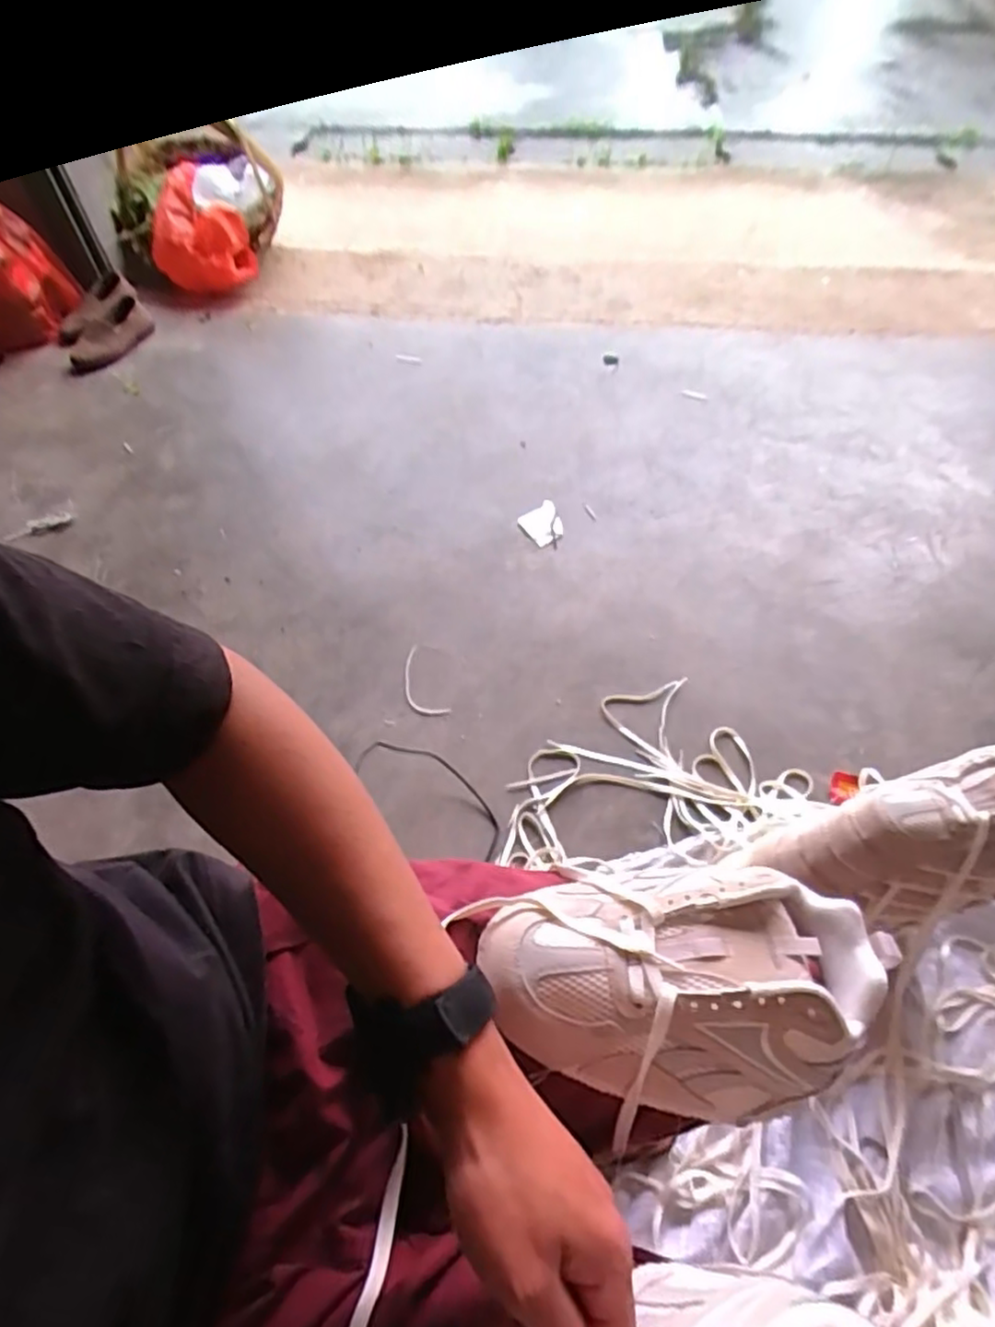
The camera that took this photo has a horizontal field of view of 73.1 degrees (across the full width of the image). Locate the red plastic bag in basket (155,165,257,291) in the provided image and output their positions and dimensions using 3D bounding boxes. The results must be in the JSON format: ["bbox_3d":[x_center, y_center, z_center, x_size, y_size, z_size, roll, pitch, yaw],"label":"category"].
[{"bbox_3d":[-0.639,-0.910,1.428,0.193,0.204,0.154,31,63,21],"label":"red plastic bag in basket"}]

